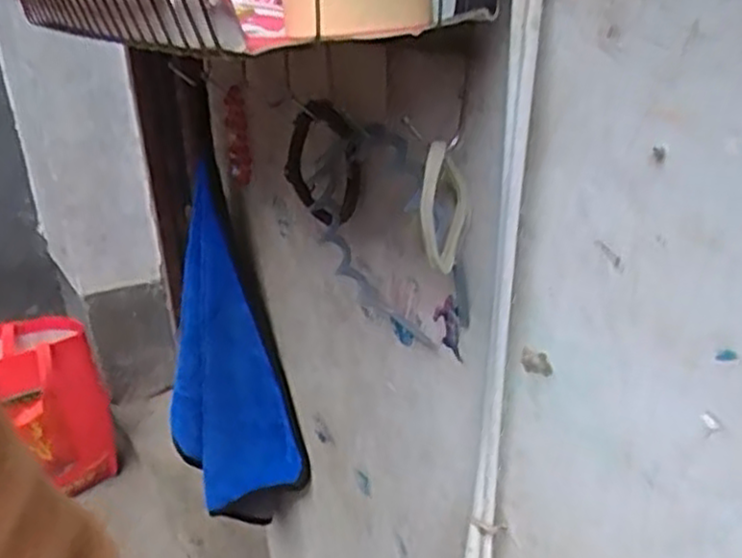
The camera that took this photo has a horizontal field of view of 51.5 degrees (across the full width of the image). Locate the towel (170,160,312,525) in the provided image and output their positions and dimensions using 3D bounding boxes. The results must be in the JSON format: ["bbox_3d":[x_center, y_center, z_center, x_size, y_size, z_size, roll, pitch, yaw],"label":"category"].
[{"bbox_3d":[-0.140,0.099,0.755,0.116,0.362,0.101,-12,28,-17],"label":"towel"}]

